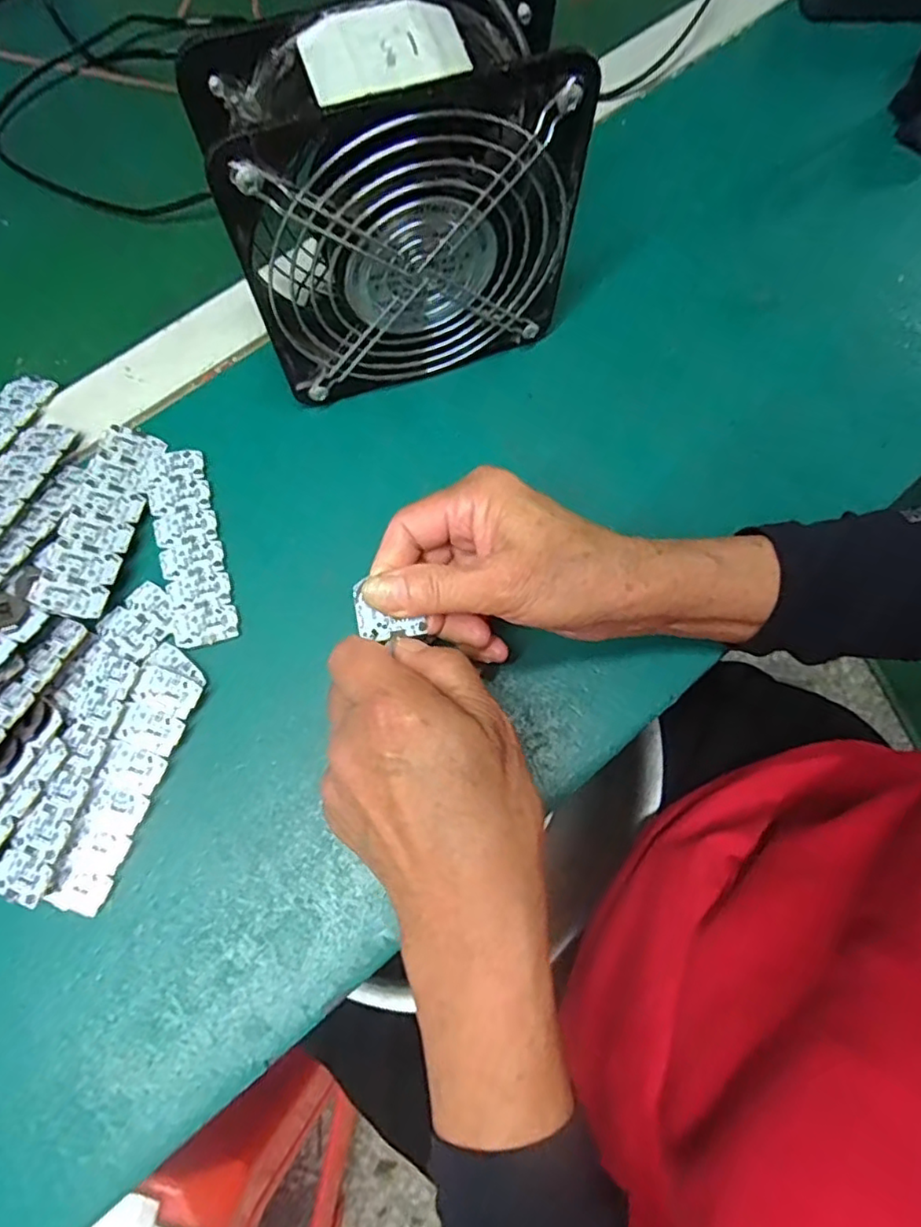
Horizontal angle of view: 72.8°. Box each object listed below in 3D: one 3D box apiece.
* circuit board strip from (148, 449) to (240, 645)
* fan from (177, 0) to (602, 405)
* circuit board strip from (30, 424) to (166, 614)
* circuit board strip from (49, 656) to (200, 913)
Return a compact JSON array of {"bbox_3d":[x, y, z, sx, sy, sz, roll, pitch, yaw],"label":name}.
[{"bbox_3d":[-0.138,-0.036,0.318,0.030,0.005,0.104,-15,74,-5],"label":"circuit board strip"},{"bbox_3d":[-0.026,-0.176,0.287,0.146,0.150,0.058,-20,74,-6],"label":"fan"},{"bbox_3d":[-0.177,-0.049,0.310,0.030,0.004,0.105,16,62,-20],"label":"circuit board strip"},{"bbox_3d":[-0.150,0.078,0.282,0.026,0.014,0.107,17,74,5],"label":"circuit board strip"}]

